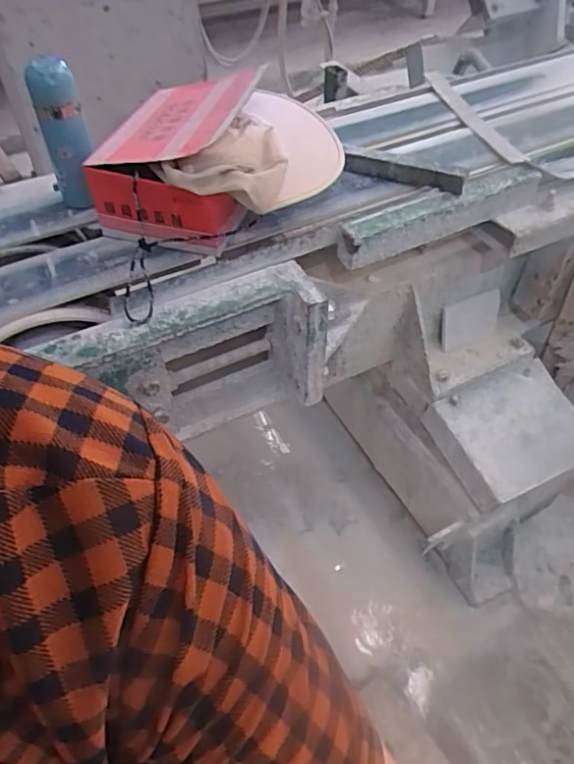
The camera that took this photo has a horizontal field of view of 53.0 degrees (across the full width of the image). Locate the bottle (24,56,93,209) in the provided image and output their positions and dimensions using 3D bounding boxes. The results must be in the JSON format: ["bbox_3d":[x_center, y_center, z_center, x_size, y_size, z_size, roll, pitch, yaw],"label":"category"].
[{"bbox_3d":[-0.309,-0.340,0.809,0.063,0.191,0.054,-17,52,-13],"label":"bottle"}]

